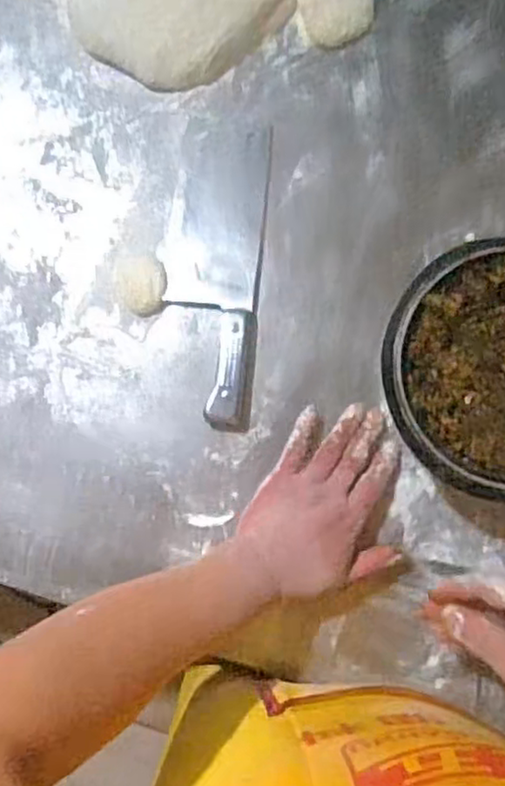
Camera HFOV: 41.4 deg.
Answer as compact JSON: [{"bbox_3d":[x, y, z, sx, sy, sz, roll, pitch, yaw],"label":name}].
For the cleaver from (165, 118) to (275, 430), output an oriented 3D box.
[{"bbox_3d":[-0.034,-0.112,0.589,0.084,0.023,0.276,5,84,1],"label":"cleaver"}]

